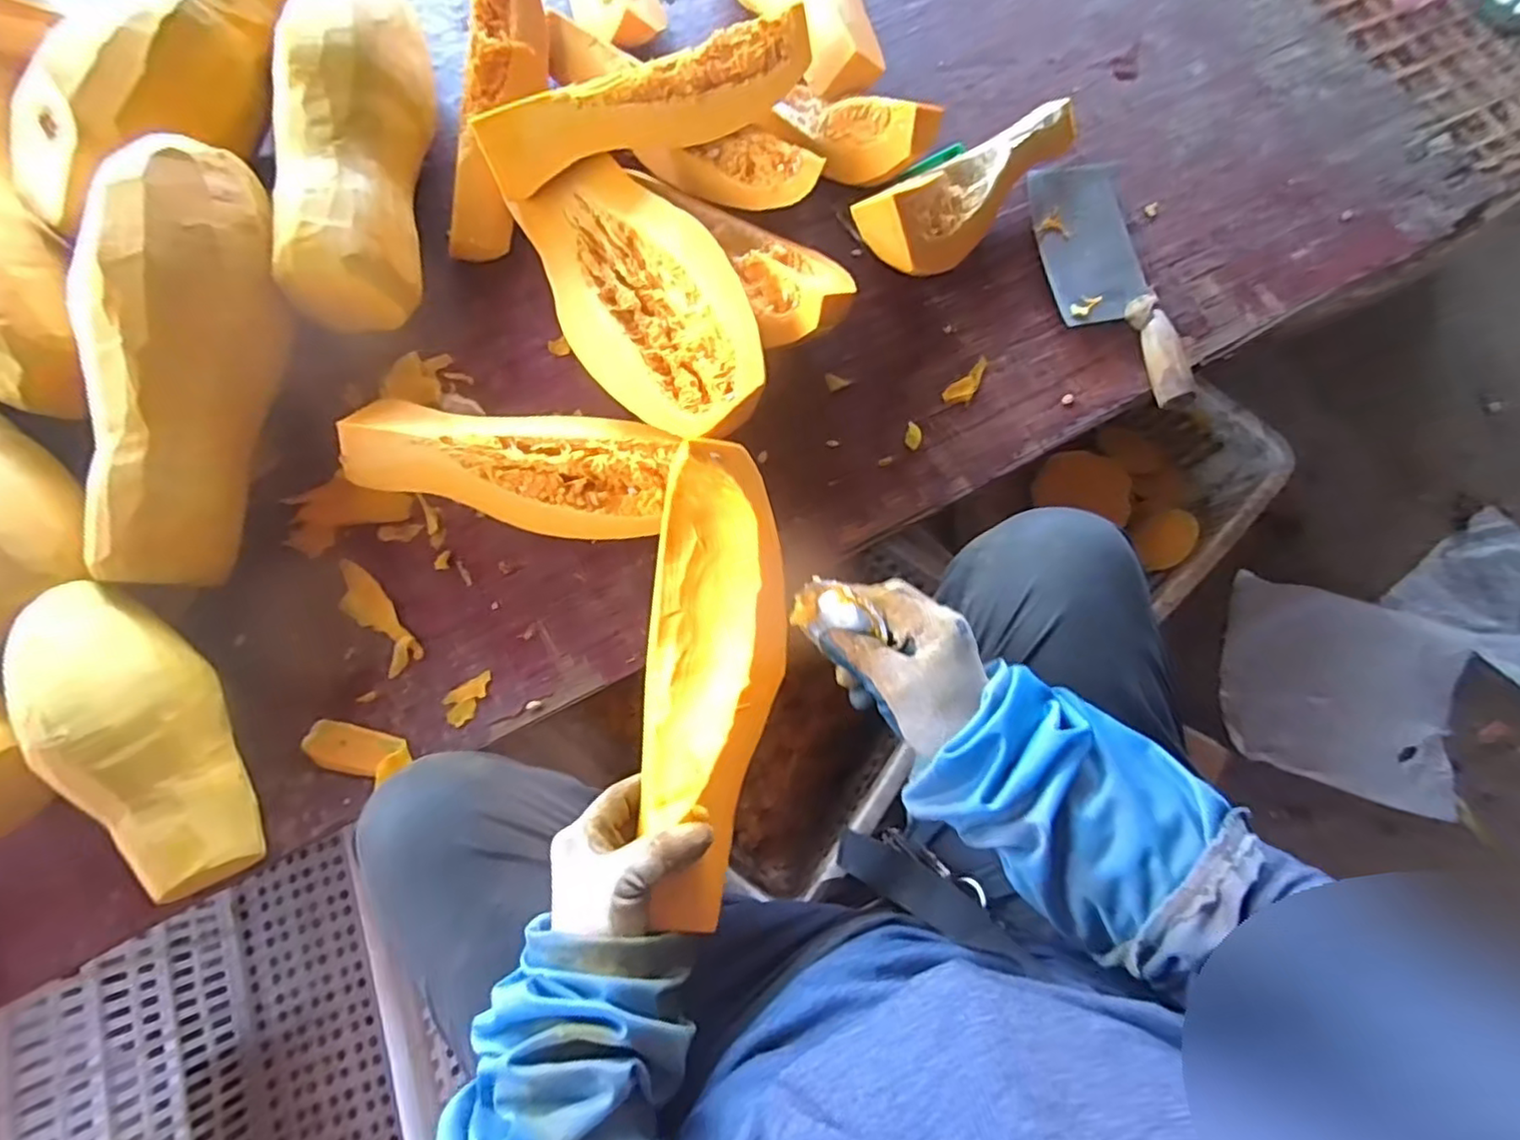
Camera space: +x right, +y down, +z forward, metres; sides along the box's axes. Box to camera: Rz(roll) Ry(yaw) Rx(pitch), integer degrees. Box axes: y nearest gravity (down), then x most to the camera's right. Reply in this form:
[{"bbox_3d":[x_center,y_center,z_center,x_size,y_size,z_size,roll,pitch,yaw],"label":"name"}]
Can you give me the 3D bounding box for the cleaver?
[{"bbox_3d":[0.331,-0.281,0.631,0.091,0.033,0.283,-11,76,-3],"label":"cleaver"}]

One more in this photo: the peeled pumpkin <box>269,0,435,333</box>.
[{"bbox_3d":[-0.364,-0.385,0.589,0.100,0.099,0.340,-3,75,-1],"label":"peeled pumpkin"}]

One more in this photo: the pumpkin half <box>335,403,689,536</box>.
[{"bbox_3d":[-0.204,-0.088,0.570,0.294,0.066,0.100,8,75,2],"label":"pumpkin half"}]

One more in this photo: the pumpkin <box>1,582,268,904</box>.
[{"bbox_3d":[-0.454,0.120,0.495,0.090,0.102,0.241,-34,78,-8],"label":"pumpkin"}]

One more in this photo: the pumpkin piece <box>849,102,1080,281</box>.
[{"bbox_3d":[0.208,-0.369,0.624,0.272,0.097,0.082,-43,79,-10],"label":"pumpkin piece"}]

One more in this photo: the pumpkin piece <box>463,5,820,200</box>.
[{"bbox_3d":[-0.100,-0.421,0.601,0.306,0.056,0.057,-22,76,-6],"label":"pumpkin piece"}]

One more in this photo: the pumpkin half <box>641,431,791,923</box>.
[{"bbox_3d":[-0.035,0.065,0.455,0.100,0.069,0.306,2,70,0],"label":"pumpkin half"}]

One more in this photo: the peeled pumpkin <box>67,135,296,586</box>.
[{"bbox_3d":[-0.469,-0.166,0.536,0.113,0.095,0.352,3,90,1],"label":"peeled pumpkin"}]

